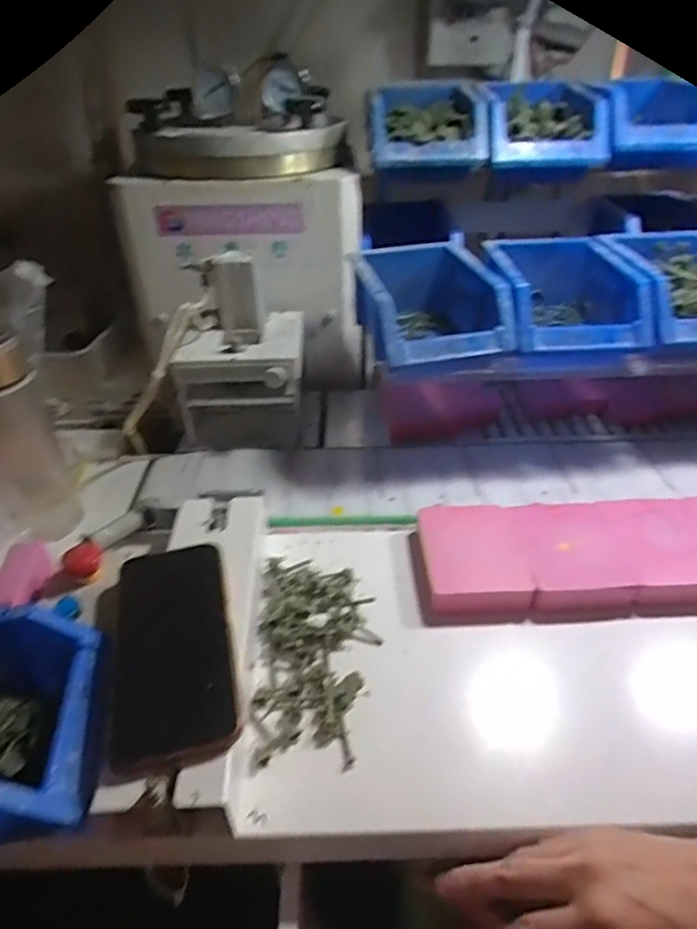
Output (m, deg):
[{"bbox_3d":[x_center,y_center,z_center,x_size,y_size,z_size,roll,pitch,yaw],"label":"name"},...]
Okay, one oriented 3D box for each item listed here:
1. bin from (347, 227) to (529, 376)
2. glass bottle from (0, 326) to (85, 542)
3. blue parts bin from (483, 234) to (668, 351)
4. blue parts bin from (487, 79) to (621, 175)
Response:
[{"bbox_3d":[0.079,-0.161,0.589,0.129,0.074,0.194,-7,36,-7],"label":"bin"},{"bbox_3d":[-0.303,-0.024,0.523,0.068,0.199,0.076,-22,40,-25],"label":"glass bottle"},{"bbox_3d":[0.218,-0.164,0.578,0.131,0.075,0.174,-2,35,0],"label":"blue parts bin"},{"bbox_3d":[0.237,-0.415,0.693,0.143,0.073,0.221,7,36,13],"label":"blue parts bin"}]

